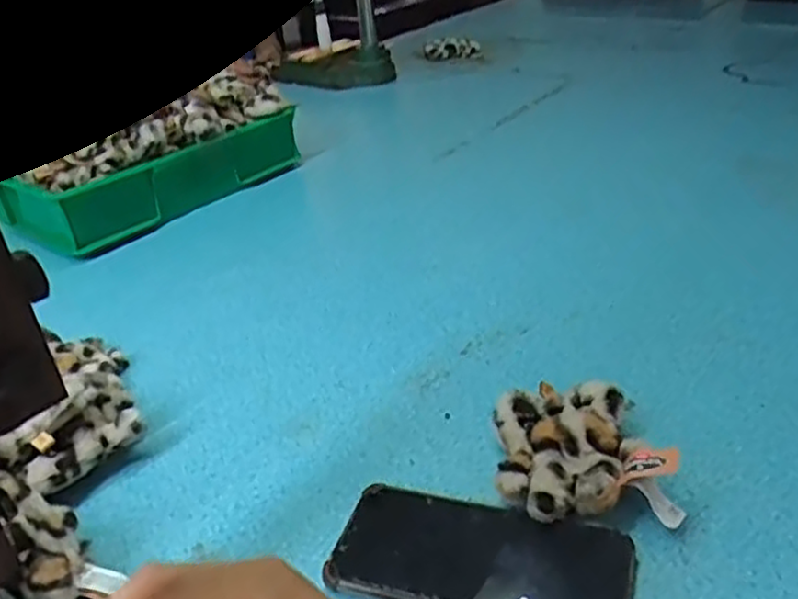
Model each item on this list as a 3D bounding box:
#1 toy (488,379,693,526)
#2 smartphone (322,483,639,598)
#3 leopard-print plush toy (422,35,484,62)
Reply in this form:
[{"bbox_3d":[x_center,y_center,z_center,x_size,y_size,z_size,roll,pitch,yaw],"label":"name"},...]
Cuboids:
[{"bbox_3d":[0.117,0.091,0.479,0.106,0.040,0.125,-2,31,6],"label":"toy"},{"bbox_3d":[0.046,0.152,0.419,0.167,0.013,0.082,6,33,19],"label":"smartphone"},{"bbox_3d":[0.114,-0.529,1.533,0.122,0.044,0.049,-9,31,-6],"label":"leopard-print plush toy"}]

